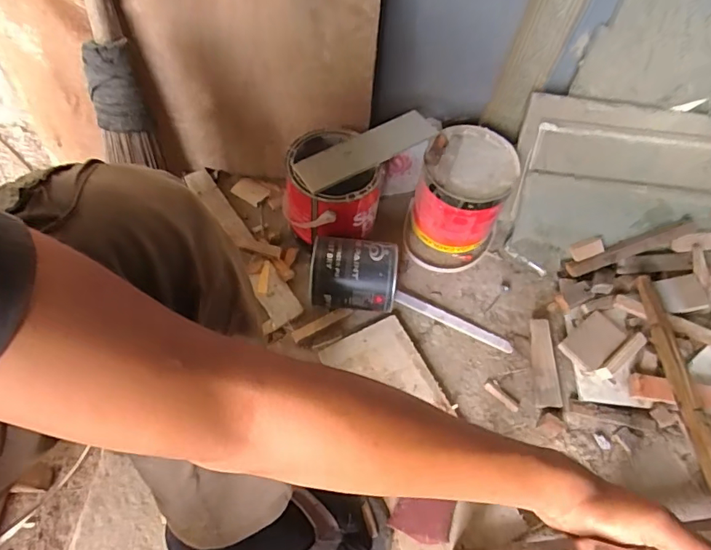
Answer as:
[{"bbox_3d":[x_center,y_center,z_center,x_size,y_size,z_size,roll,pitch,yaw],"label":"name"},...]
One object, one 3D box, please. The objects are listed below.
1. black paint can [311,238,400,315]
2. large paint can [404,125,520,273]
[{"bbox_3d":[-0.004,0.006,0.765,0.129,0.107,0.103,4,59,-4],"label":"black paint can"},{"bbox_3d":[0.173,-0.122,0.823,0.150,0.163,0.178,18,58,6],"label":"large paint can"}]

